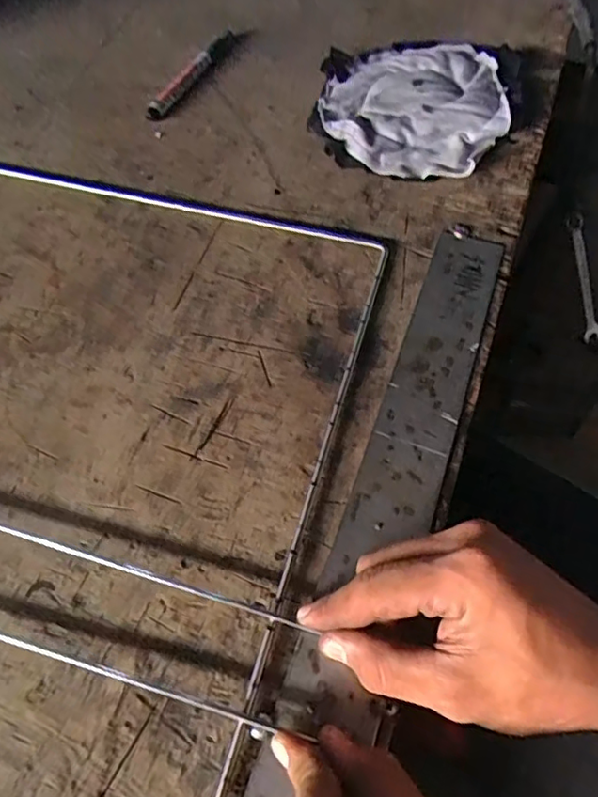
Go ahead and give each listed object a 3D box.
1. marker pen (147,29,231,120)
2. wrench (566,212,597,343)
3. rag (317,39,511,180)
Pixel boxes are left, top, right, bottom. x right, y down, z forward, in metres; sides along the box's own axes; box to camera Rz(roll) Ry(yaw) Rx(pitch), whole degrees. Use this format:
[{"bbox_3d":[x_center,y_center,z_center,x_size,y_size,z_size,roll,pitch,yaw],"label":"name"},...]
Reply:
[{"bbox_3d":[-0.090,-0.282,0.506,0.019,0.015,0.129,22,63,14],"label":"marker pen"},{"bbox_3d":[0.285,-0.118,0.585,0.015,0.151,0.013,15,56,45],"label":"wrench"},{"bbox_3d":[0.099,-0.240,0.472,0.138,0.021,0.162,31,65,17],"label":"rag"}]

